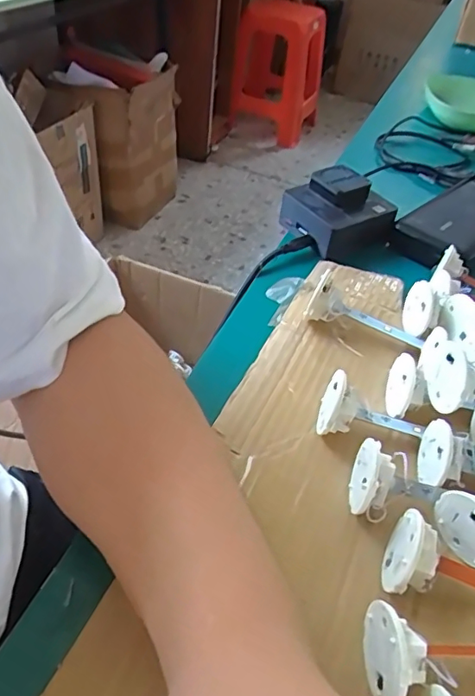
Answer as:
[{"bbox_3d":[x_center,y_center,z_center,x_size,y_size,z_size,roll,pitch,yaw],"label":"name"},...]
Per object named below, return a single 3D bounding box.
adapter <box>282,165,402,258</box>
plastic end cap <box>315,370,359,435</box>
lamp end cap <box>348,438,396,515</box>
[{"bbox_3d":[0.086,-0.119,0.476,0.073,0.041,0.079,-24,52,-29],"label":"adapter"},{"bbox_3d":[0.058,0.037,0.319,0.020,0.035,0.028,17,45,9],"label":"plastic end cap"},{"bbox_3d":[0.070,0.069,0.287,0.019,0.033,0.030,17,45,9],"label":"lamp end cap"}]

